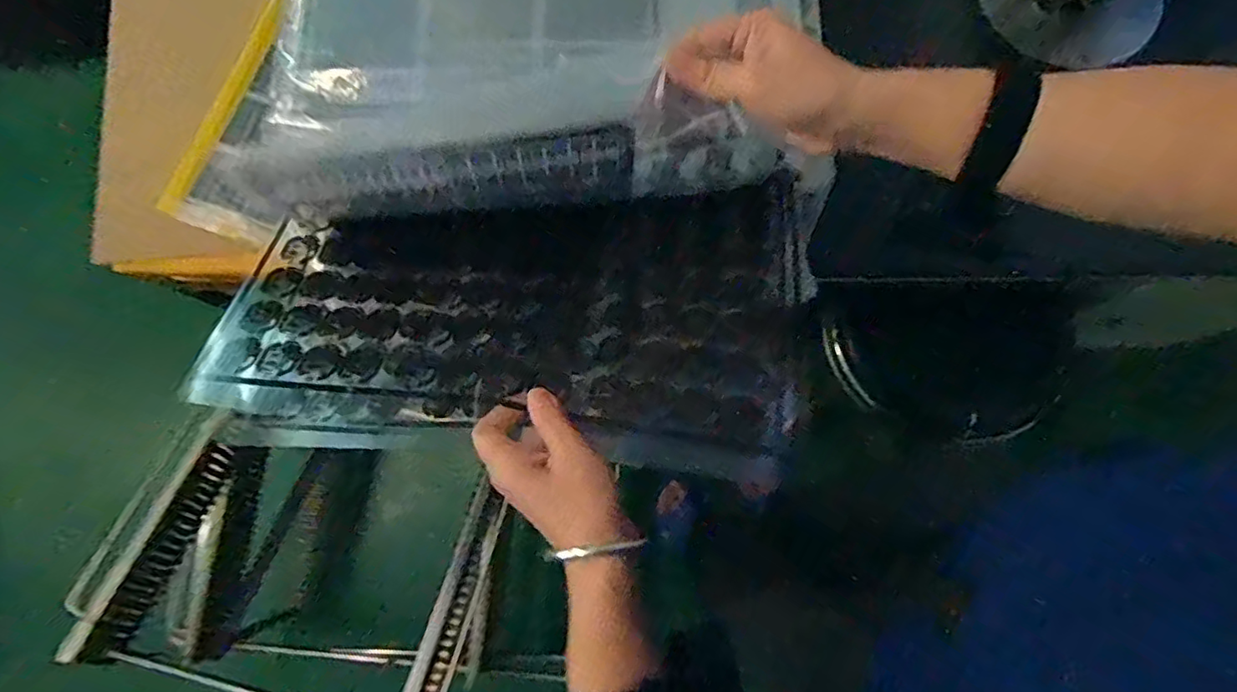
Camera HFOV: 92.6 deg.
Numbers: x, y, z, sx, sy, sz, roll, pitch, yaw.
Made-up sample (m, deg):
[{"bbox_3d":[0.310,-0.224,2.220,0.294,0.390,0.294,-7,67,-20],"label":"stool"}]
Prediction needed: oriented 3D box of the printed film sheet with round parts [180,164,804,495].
[{"bbox_3d":[-0.076,-0.039,0.444,0.405,0.030,0.247,5,57,4],"label":"printed film sheet with round parts"}]

